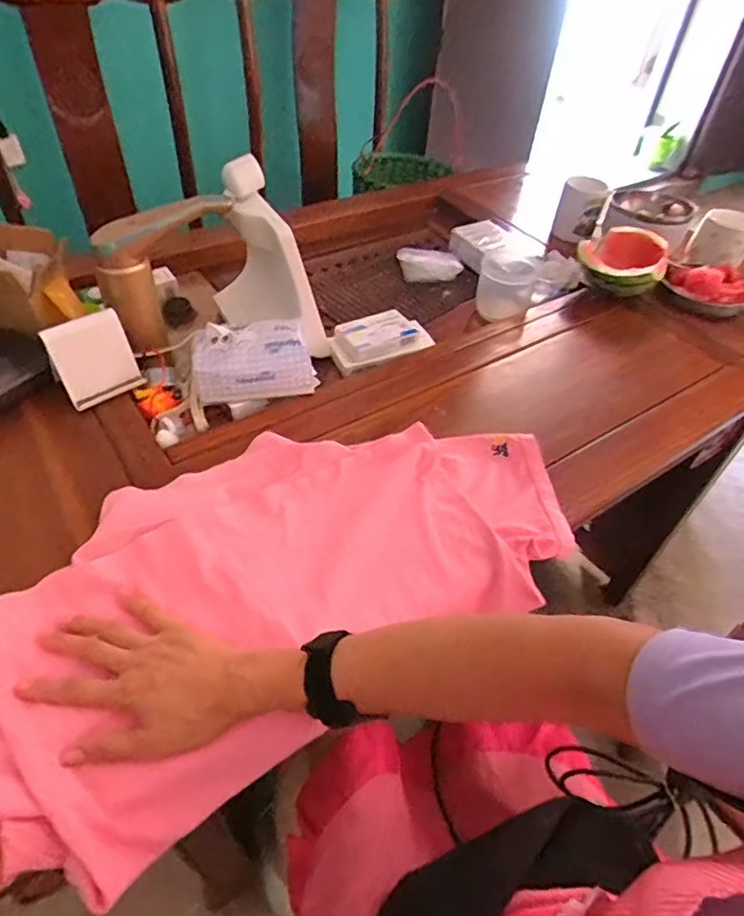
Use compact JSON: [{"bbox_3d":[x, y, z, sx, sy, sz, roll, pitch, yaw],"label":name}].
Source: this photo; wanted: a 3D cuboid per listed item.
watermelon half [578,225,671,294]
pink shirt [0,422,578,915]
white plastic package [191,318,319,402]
[{"bbox_3d":[0.426,-0.335,0.990,0.142,0.079,0.184,25,49,16],"label":"watermelon half"},{"bbox_3d":[-0.092,0.113,0.549,0.625,0.079,0.290,-24,54,-28],"label":"pink shirt"},{"bbox_3d":[-0.143,-0.114,0.709,0.141,0.084,0.064,-2,48,-8],"label":"white plastic package"}]

